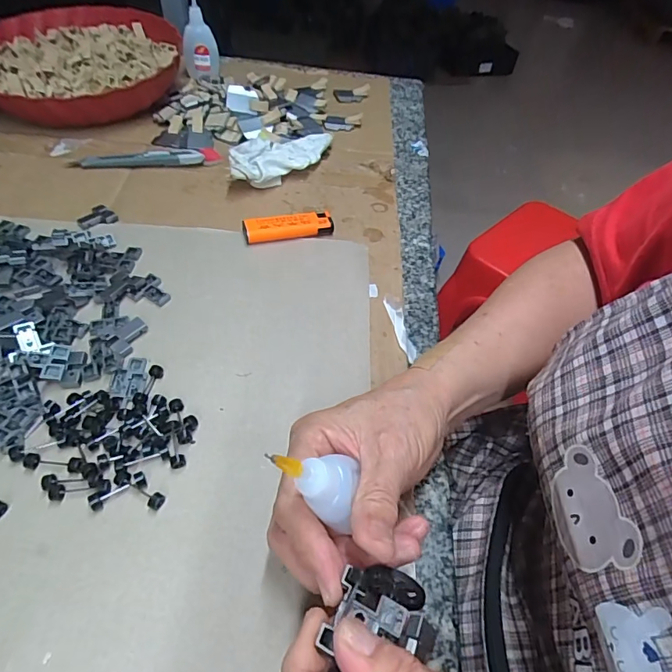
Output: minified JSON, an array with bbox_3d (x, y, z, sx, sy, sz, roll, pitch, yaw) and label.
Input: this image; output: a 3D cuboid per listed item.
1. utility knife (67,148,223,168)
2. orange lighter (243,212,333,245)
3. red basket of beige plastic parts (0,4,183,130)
[{"bbox_3d":[-0.198,-0.185,0.476,0.148,0.015,0.018,-5,51,-11],"label":"utility knife"},{"bbox_3d":[-0.043,-0.099,0.417,0.081,0.017,0.021,-10,52,-14],"label":"orange lighter"},{"bbox_3d":[-0.313,-0.338,0.565,0.237,0.057,0.238,3,50,-4],"label":"red basket of beige plastic parts"}]

